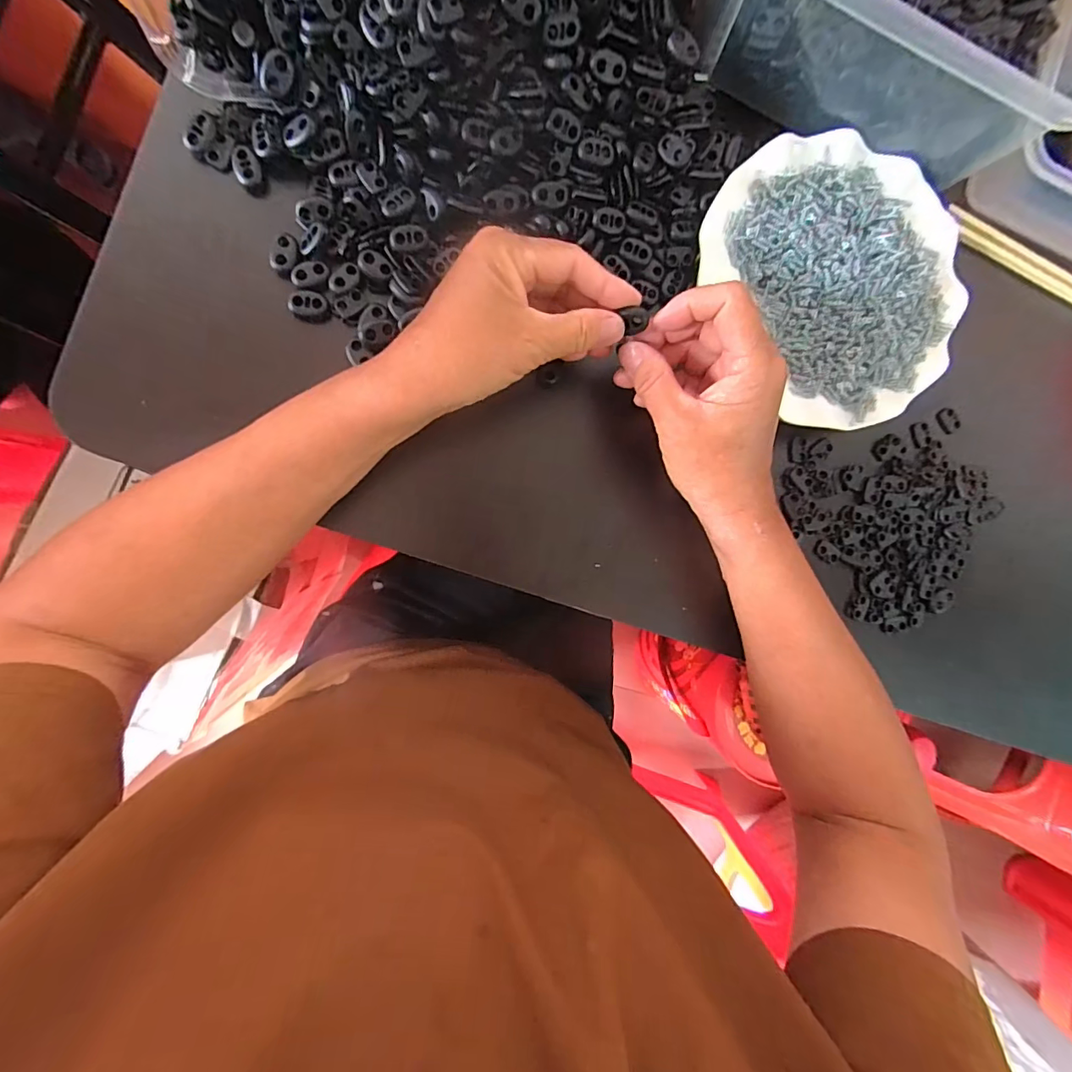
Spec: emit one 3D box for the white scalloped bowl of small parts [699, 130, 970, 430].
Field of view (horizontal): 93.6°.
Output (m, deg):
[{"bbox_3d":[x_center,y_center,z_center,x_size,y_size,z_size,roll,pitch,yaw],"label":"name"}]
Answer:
[{"bbox_3d":[0.204,-0.171,0.326,0.162,0.026,0.180,-33,96,-7],"label":"white scalloped bowl of small parts"}]

